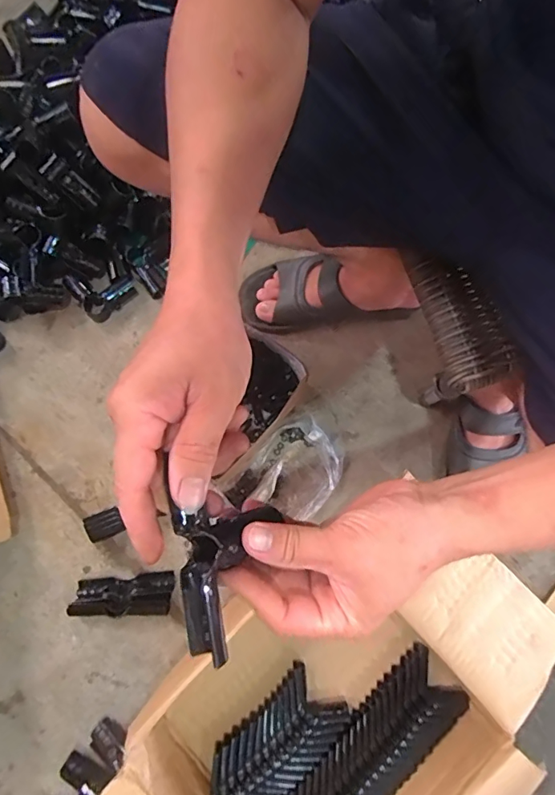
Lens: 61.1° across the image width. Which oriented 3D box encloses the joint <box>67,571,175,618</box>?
[{"bbox_3d":[-0.208,0.268,0.633,0.137,0.033,0.048,-5,79,-1],"label":"joint"}]

